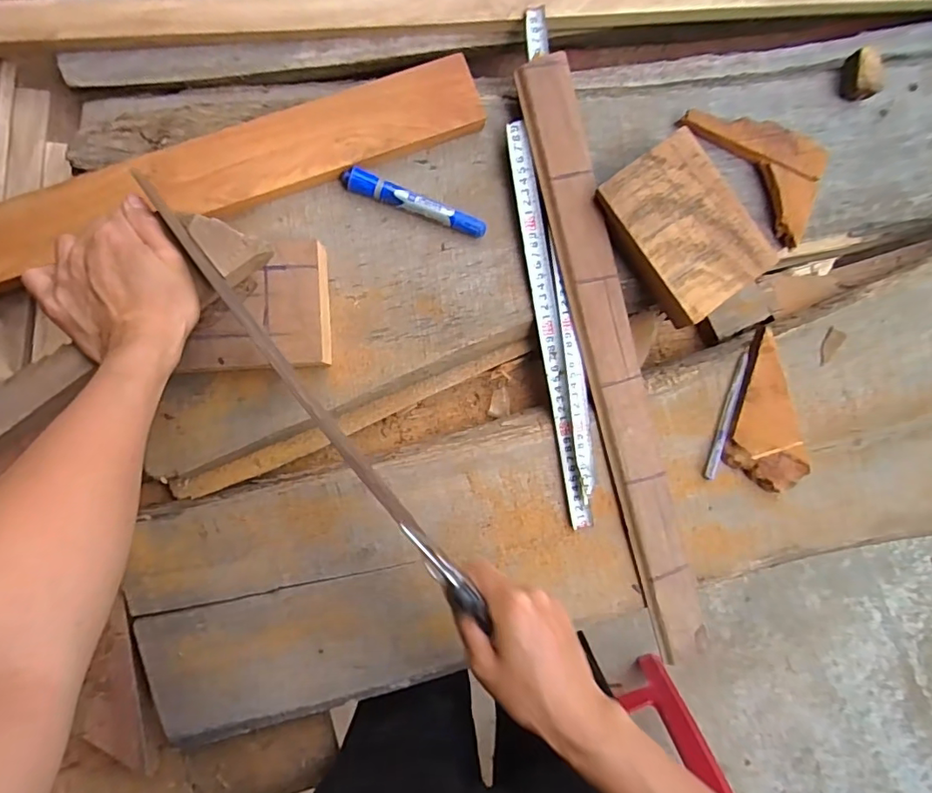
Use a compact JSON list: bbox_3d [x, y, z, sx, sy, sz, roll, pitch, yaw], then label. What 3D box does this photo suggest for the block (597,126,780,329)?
[{"bbox_3d":[0.202,-0.155,0.486,0.109,0.029,0.149,-34,93,0],"label":"block"}]

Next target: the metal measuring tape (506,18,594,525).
[{"bbox_3d":[0.079,-0.114,0.497,0.045,0.008,0.476,-7,92,-5],"label":"metal measuring tape"}]

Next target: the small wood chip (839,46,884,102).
[{"bbox_3d":[0.390,-0.316,0.517,0.024,0.031,0.044,9,91,-5],"label":"small wood chip"}]

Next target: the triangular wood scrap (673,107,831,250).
[{"bbox_3d":[0.293,-0.235,0.513,0.083,0.029,0.160,-43,95,-2],"label":"triangular wood scrap"}]

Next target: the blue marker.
[{"bbox_3d":[-0.047,-0.178,0.486,0.137,0.018,0.018,19,90,-5],"label":"blue marker"}]

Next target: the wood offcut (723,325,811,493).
[{"bbox_3d":[0.294,0.016,0.521,0.077,0.025,0.156,-10,93,-4],"label":"wood offcut"}]

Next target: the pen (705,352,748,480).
[{"bbox_3d":[0.259,0.020,0.524,0.010,0.013,0.128,13,91,-5],"label":"pen"}]

